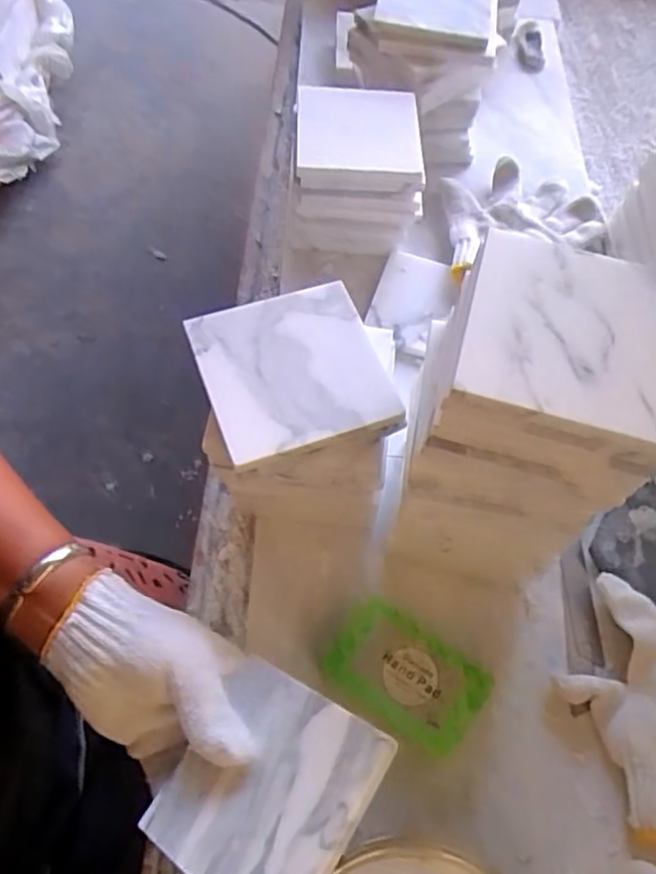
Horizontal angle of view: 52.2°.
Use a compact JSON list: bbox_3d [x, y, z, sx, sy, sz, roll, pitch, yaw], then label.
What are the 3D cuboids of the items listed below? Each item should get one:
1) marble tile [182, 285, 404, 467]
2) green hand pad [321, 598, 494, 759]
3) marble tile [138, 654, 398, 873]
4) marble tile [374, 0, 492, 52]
[{"bbox_3d":[-0.021,-0.040,0.383,0.098,0.005,0.098,-18,67,-11],"label":"marble tile"},{"bbox_3d":[0.048,0.150,0.422,0.093,0.031,0.060,31,67,11],"label":"green hand pad"},{"bbox_3d":[-0.031,0.172,0.330,0.099,0.006,0.099,15,58,39],"label":"marble tile"},{"bbox_3d":[0.095,-0.387,0.592,0.099,0.014,0.114,10,64,2],"label":"marble tile"}]

